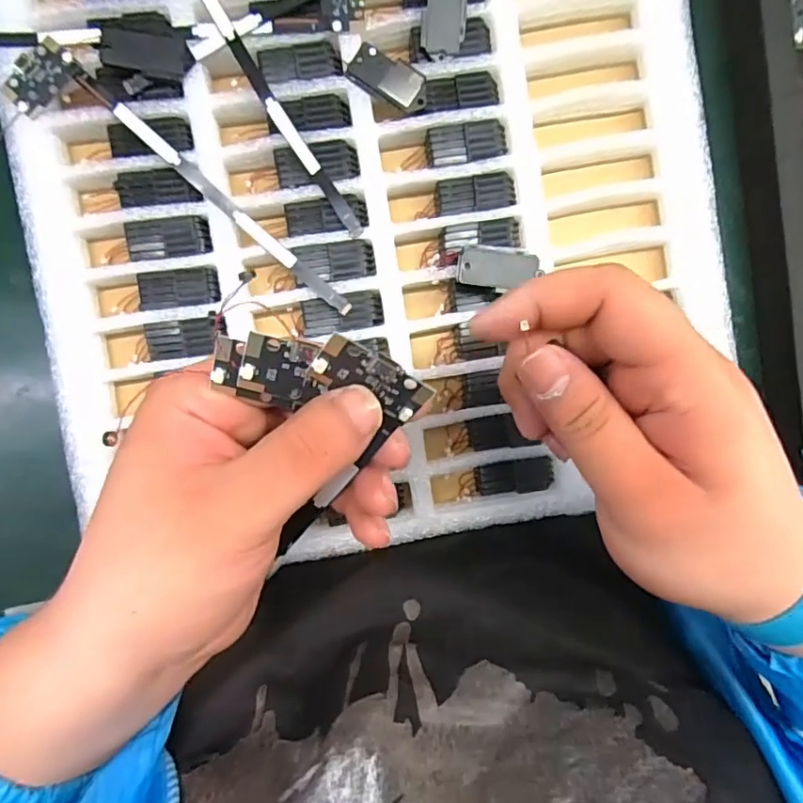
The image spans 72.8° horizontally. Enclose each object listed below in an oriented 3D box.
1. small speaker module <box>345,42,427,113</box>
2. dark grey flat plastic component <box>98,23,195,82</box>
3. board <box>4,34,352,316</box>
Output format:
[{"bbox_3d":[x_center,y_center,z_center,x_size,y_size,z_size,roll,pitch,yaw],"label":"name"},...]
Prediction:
[{"bbox_3d":[-0.006,-0.159,0.268,0.040,0.007,0.019,34,89,-5],"label":"small speaker module"},{"bbox_3d":[-0.122,-0.166,0.261,0.041,0.008,0.019,9,91,-5],"label":"dark grey flat plastic component"},{"bbox_3d":[-0.104,-0.103,0.266,0.190,0.008,0.033,38,89,-5],"label":"board"}]

